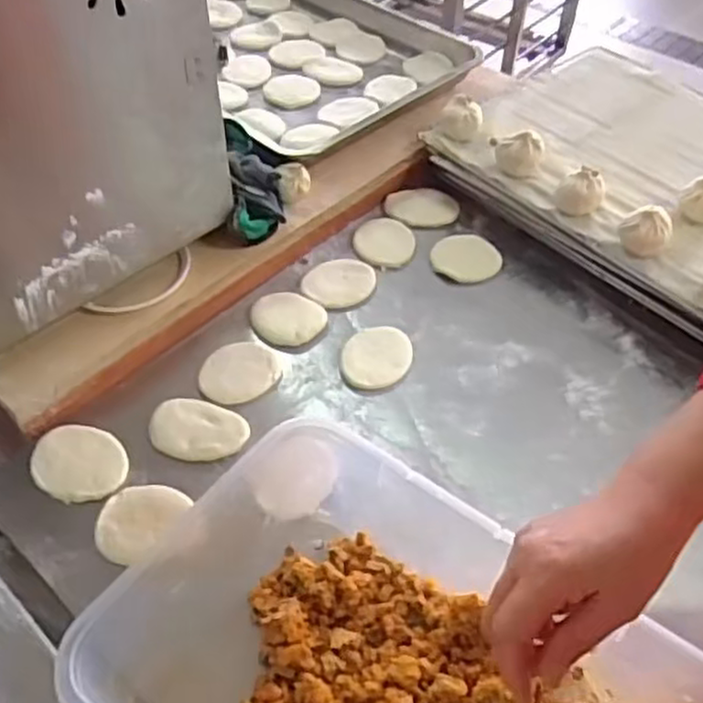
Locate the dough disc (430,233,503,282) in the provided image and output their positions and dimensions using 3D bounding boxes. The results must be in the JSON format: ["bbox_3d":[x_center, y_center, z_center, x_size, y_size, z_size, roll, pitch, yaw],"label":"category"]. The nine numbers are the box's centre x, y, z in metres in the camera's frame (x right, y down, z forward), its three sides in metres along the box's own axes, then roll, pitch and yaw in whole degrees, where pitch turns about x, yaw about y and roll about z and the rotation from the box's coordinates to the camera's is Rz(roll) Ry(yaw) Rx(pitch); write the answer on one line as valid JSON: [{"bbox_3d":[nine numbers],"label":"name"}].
[{"bbox_3d":[0.145,-0.118,0.921,0.085,0.010,0.085,1,49,-1],"label":"dough disc"}]

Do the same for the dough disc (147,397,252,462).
[{"bbox_3d":[-0.156,0.080,0.740,0.101,0.014,0.066,15,50,10],"label":"dough disc"}]

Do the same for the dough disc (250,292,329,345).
[{"bbox_3d":[-0.072,-0.040,0.845,0.083,0.007,0.078,1,49,-1],"label":"dough disc"}]

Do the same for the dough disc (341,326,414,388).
[{"bbox_3d":[0.029,0.004,0.811,0.073,0.008,0.089,14,50,10],"label":"dough disc"}]

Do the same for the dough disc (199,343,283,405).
[{"bbox_3d":[-0.119,0.021,0.788,0.087,0.010,0.075,-9,50,-10],"label":"dough disc"}]

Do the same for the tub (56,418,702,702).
[{"bbox_3d":[0.018,0.259,0.528,0.391,0.148,0.271,32,55,23],"label":"tub"}]

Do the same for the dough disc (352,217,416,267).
[{"bbox_3d":[0.041,-0.139,0.927,0.076,0.013,0.078,1,49,-1],"label":"dough disc"}]

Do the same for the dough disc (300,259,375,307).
[{"bbox_3d":[-0.015,-0.082,0.880,0.086,0.013,0.067,-3,49,-5],"label":"dough disc"}]

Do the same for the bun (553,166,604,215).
[{"bbox_3d":[0.268,-0.188,0.859,0.049,0.039,0.046,1,49,-1],"label":"bun"}]

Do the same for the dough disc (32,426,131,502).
[{"bbox_3d":[-0.264,0.105,0.708,0.082,0.013,0.092,-20,52,-19],"label":"dough disc"}]

